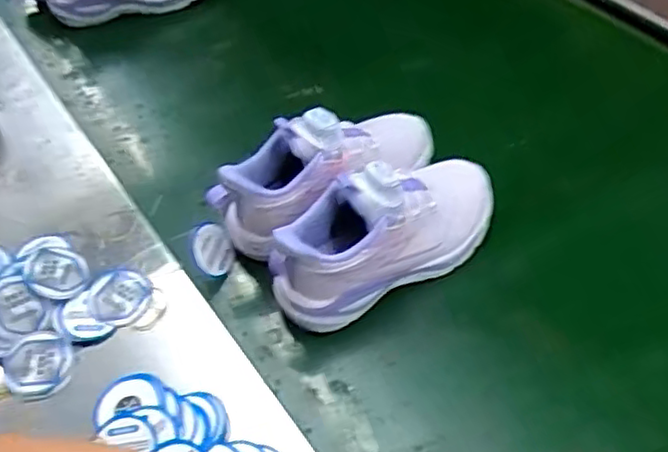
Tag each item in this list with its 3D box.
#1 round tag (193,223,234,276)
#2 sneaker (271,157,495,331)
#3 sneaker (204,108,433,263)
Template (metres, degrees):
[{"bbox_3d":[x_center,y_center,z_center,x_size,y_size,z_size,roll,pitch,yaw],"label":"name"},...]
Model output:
[{"bbox_3d":[-0.104,0.021,0.585,0.005,0.044,0.037,-9,22,49],"label":"round tag"},{"bbox_3d":[0.045,0.002,0.552,0.211,0.108,0.079,-24,55,-15],"label":"sneaker"},{"bbox_3d":[-0.005,-0.057,0.589,0.093,0.092,0.210,33,61,24],"label":"sneaker"}]

